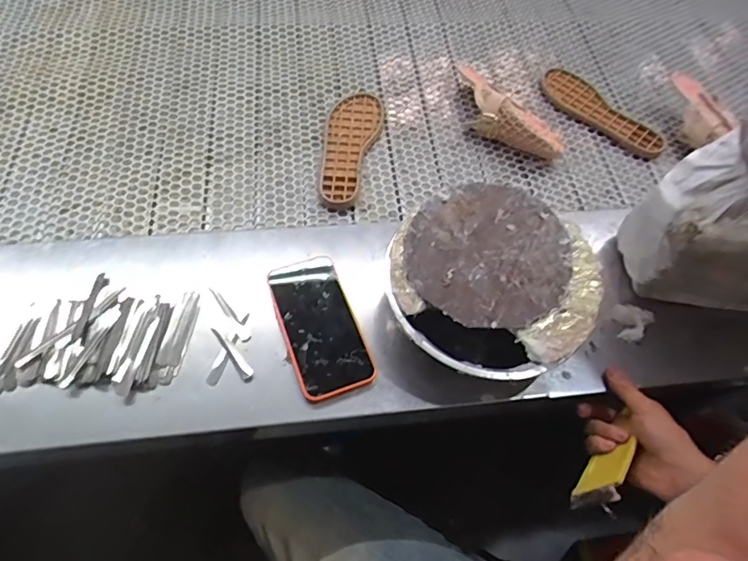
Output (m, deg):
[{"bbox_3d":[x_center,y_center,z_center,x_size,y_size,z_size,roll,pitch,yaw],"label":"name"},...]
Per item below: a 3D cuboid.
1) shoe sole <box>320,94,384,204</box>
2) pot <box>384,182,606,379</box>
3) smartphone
[{"bbox_3d":[-0.040,-0.202,0.729,0.076,0.012,0.217,14,59,3],"label":"shoe sole"},{"bbox_3d":[0.126,0.002,0.549,0.219,0.057,0.229,2,60,-4],"label":"pot"},{"bbox_3d":[-0.061,0.047,0.545,0.081,0.014,0.164,-18,63,-15],"label":"smartphone"}]

